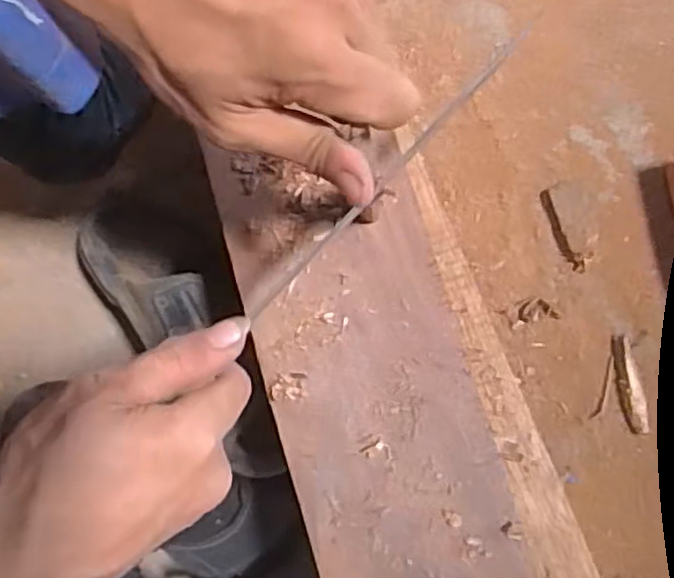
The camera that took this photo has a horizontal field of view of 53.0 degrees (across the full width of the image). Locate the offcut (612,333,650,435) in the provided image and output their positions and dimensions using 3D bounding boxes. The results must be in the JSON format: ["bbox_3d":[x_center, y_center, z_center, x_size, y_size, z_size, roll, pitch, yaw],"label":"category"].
[{"bbox_3d":[0.245,0.080,0.566,0.018,0.012,0.081,-6,80,0],"label":"offcut"}]

